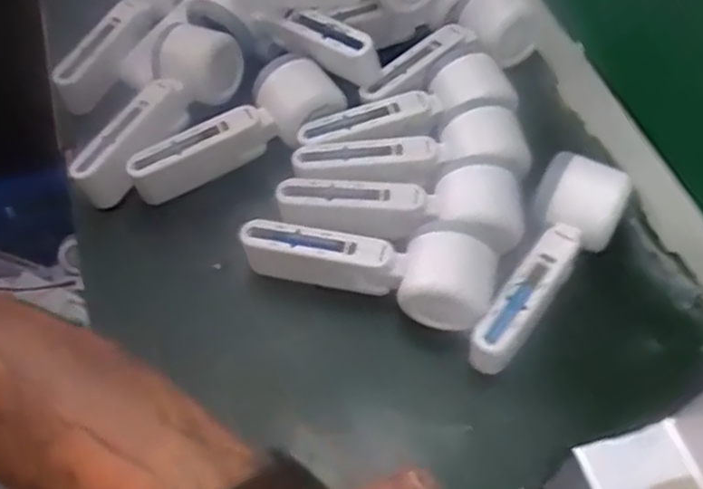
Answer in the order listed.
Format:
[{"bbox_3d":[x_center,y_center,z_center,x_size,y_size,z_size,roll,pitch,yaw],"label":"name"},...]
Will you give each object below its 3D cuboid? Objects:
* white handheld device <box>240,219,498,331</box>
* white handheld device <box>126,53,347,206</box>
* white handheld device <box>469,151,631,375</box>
[{"bbox_3d":[0.011,0.011,0.461,0.160,0.048,0.047,15,58,10],"label":"white handheld device"},{"bbox_3d":[-0.086,-0.085,0.516,0.161,0.045,0.052,-31,61,-4],"label":"white handheld device"},{"bbox_3d":[0.123,0.011,0.456,0.055,0.041,0.156,30,75,19],"label":"white handheld device"}]

